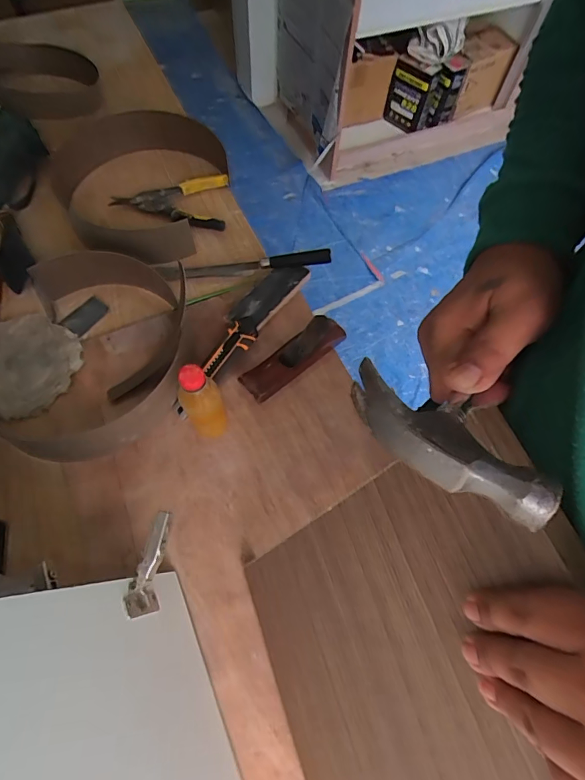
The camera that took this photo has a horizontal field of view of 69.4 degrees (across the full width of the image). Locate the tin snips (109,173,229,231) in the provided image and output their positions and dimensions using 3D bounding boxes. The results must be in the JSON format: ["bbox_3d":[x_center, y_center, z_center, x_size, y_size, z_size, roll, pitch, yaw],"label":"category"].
[{"bbox_3d":[-0.242,-0.366,0.838,0.231,0.024,0.133,-5,65,-6],"label":"tin snips"}]

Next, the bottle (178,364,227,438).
[{"bbox_3d":[-0.119,0.027,0.575,0.050,0.186,0.041,-14,66,-9],"label":"bottle"}]

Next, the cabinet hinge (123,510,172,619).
[{"bbox_3d":[-0.156,0.189,0.464,0.028,0.047,0.108,13,82,3],"label":"cabinet hinge"}]

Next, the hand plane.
[{"bbox_3d":[0.002,-0.059,0.681,0.189,0.057,0.057,-38,72,-19],"label":"hand plane"}]

